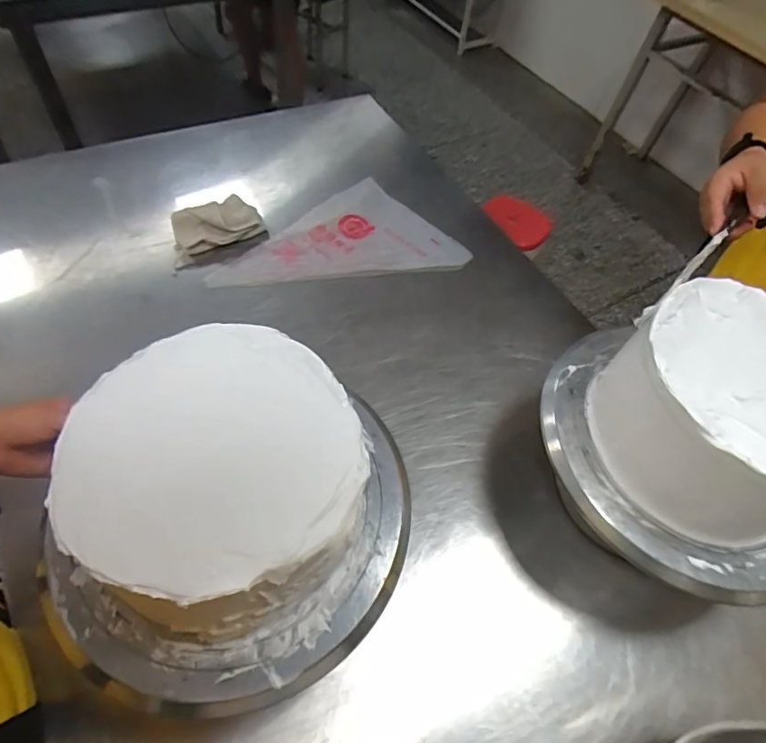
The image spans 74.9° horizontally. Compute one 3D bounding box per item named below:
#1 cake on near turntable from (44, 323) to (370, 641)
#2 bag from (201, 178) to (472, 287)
[{"bbox_3d":[-0.115,0.078,0.377,0.192,0.105,0.200,-3,56,-5],"label":"cake on near turntable"},{"bbox_3d":[-0.072,-0.227,0.814,0.389,0.013,0.191,-7,62,-11],"label":"bag"}]

